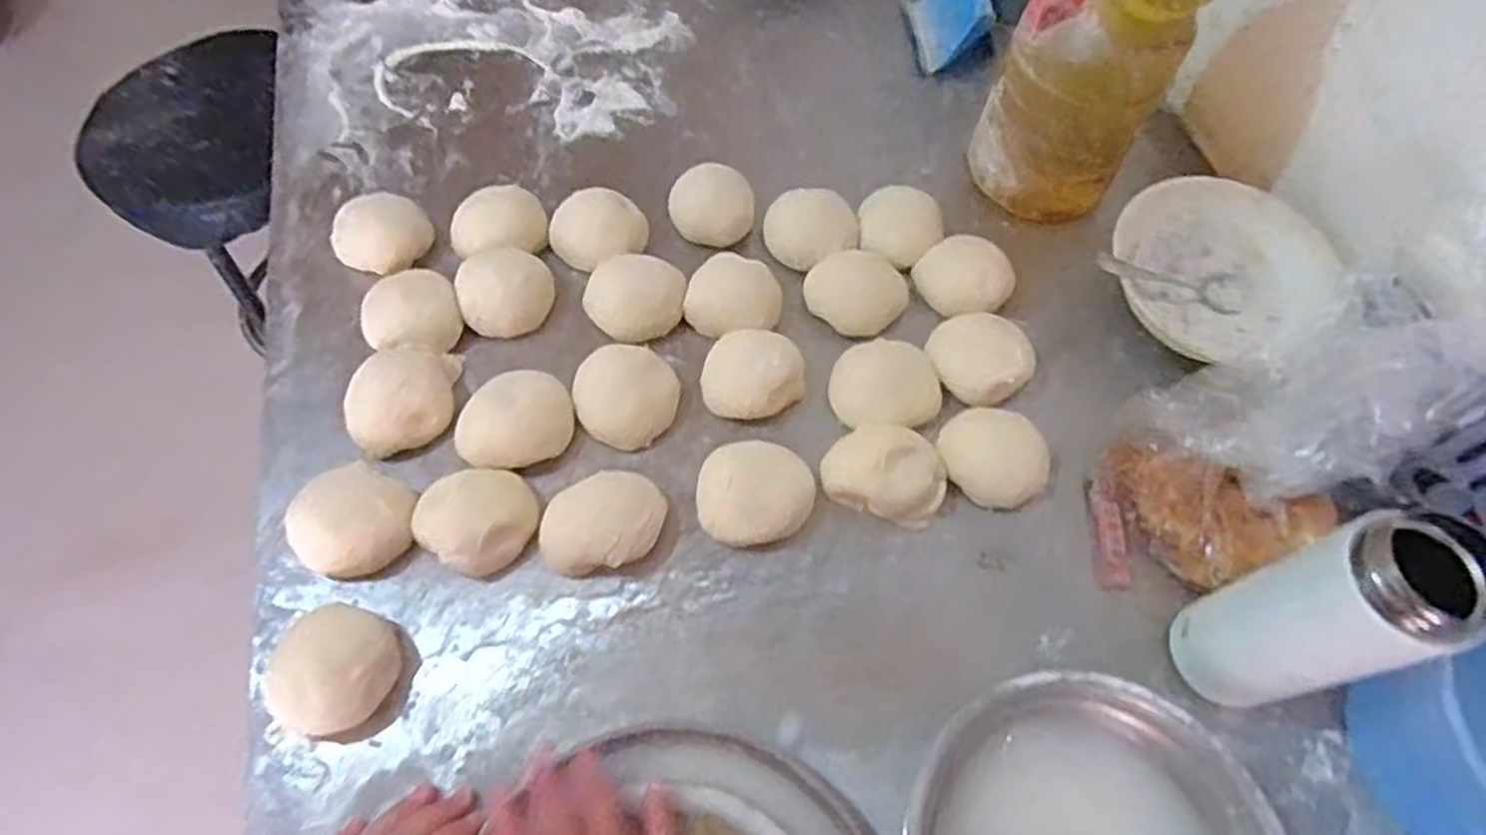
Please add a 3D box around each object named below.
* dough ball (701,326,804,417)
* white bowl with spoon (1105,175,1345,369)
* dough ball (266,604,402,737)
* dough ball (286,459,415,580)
[{"bbox_3d":[0.008,-0.030,0.568,0.072,0.040,0.062,7,62,0],"label":"dough ball"},{"bbox_3d":[0.353,-0.111,0.614,0.164,0.075,0.133,19,63,6],"label":"white bowl with spoon"},{"bbox_3d":[-0.237,0.145,0.461,0.062,0.042,0.068,2,62,-3],"label":"dough ball"},{"bbox_3d":[-0.248,0.066,0.508,0.071,0.030,0.069,2,62,-3],"label":"dough ball"}]

